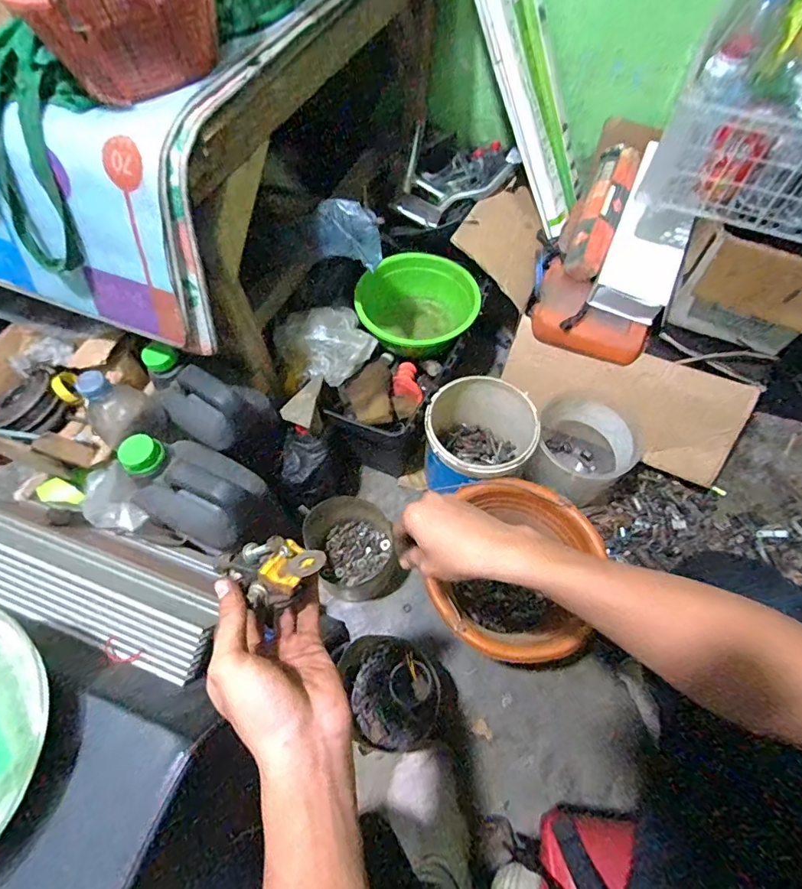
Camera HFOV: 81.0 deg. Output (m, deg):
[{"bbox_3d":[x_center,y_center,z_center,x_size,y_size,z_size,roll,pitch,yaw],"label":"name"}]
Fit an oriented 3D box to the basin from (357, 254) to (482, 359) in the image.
[{"bbox_3d":[0.030,-0.248,0.882,0.224,0.094,0.197,8,61,6],"label":"basin"}]

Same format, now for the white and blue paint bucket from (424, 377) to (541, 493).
[{"bbox_3d":[0.130,-0.004,0.807,0.173,0.153,0.184,-1,61,1],"label":"white and blue paint bucket"}]

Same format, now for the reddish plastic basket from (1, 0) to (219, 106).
[{"bbox_3d":[-0.271,-0.427,0.470,0.184,0.115,0.174,-13,61,-6],"label":"reddish plastic basket"}]

